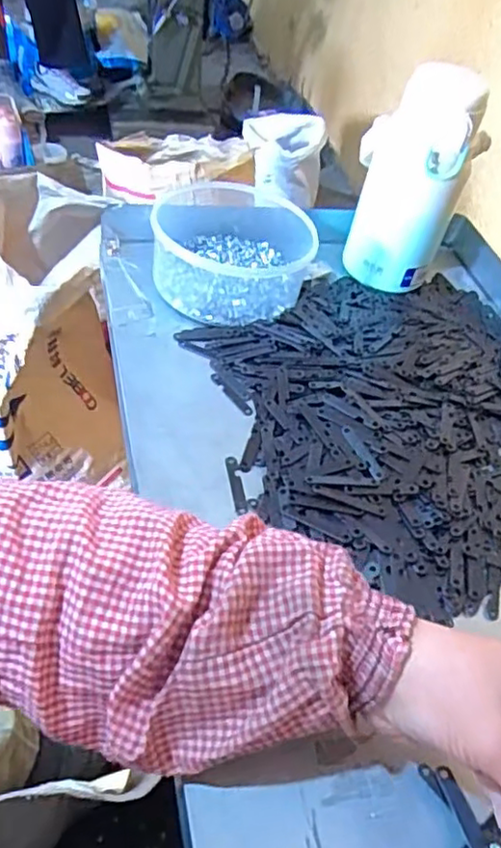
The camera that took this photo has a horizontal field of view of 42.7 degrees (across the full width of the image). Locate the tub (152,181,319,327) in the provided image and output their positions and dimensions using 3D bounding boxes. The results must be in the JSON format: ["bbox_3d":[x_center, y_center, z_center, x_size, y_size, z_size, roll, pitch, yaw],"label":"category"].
[{"bbox_3d":[-0.015,-0.166,0.606,0.151,0.068,0.164,3,47,-9],"label":"tub"}]

